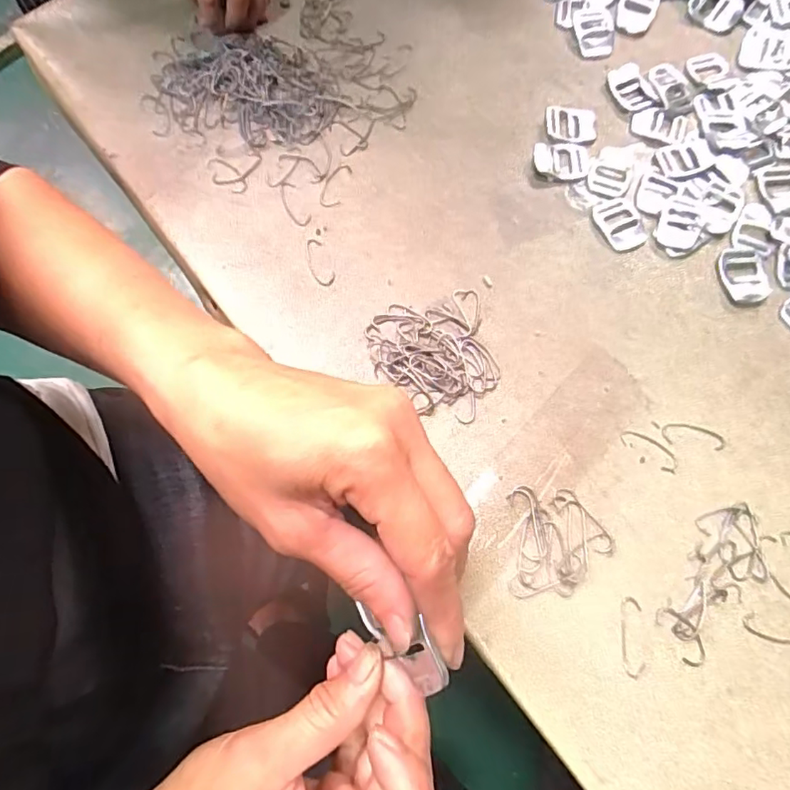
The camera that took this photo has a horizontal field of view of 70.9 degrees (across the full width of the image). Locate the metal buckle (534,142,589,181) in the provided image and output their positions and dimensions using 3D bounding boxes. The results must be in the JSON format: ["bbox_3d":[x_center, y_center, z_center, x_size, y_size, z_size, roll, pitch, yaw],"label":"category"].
[{"bbox_3d":[0.117,-0.165,0.389,0.038,0.005,0.027,3,73,1],"label":"metal buckle"}]

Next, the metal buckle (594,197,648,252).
[{"bbox_3d":[0.152,-0.116,0.374,0.027,0.004,0.039,-22,74,-6],"label":"metal buckle"}]

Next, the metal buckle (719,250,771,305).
[{"bbox_3d":[0.229,-0.079,0.364,0.028,0.004,0.037,-7,73,-2],"label":"metal buckle"}]

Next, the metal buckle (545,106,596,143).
[{"bbox_3d":[0.127,-0.195,0.400,0.038,0.005,0.028,-1,73,0],"label":"metal buckle"}]

